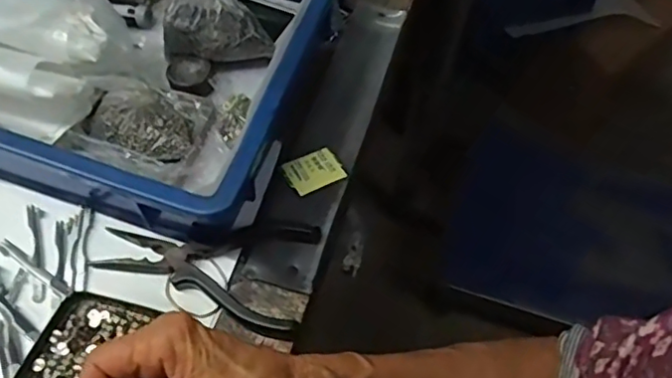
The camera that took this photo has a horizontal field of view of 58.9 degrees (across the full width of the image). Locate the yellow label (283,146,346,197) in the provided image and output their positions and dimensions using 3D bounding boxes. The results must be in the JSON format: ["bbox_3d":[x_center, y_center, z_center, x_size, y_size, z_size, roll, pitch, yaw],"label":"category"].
[{"bbox_3d":[-0.017,-0.016,0.475,0.042,0.004,0.034,-22,58,-20],"label":"yellow label"}]

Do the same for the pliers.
[{"bbox_3d":[-0.091,0.049,0.421,0.149,0.012,0.081,14,53,6],"label":"pliers"}]

